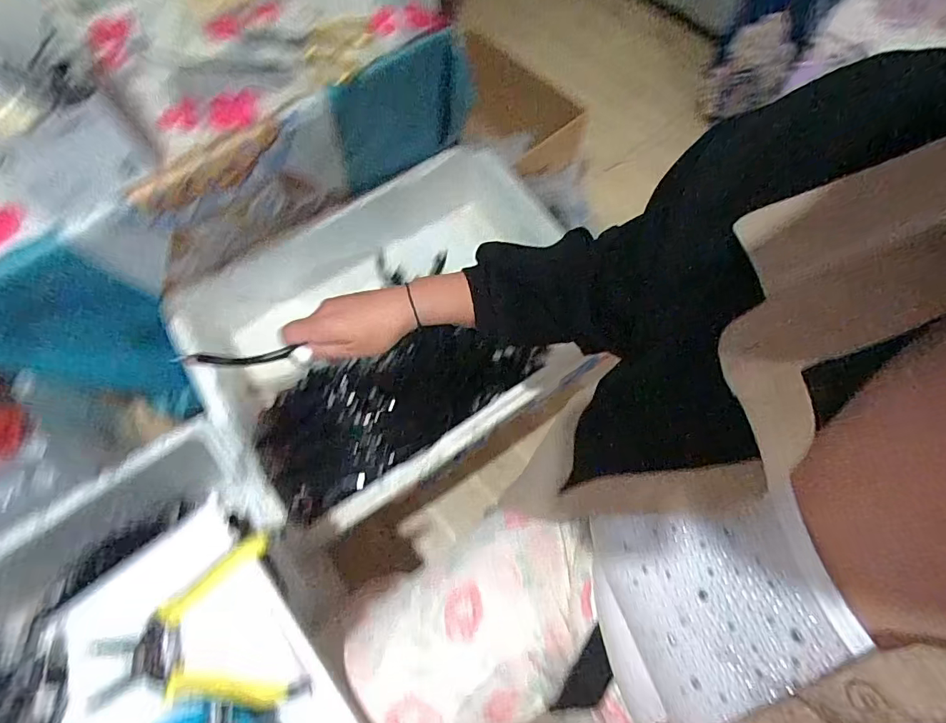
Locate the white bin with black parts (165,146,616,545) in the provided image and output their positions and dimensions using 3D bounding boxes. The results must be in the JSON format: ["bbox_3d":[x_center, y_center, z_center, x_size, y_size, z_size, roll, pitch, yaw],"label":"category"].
[{"bbox_3d":[-0.108,-0.049,0.777,0.597,0.196,0.428,-32,69,-13],"label":"white bin with black parts"}]

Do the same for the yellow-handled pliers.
[{"bbox_3d":[-0.209,0.212,0.363,0.148,0.010,0.120,-20,67,-8],"label":"yellow-handled pliers"}]

